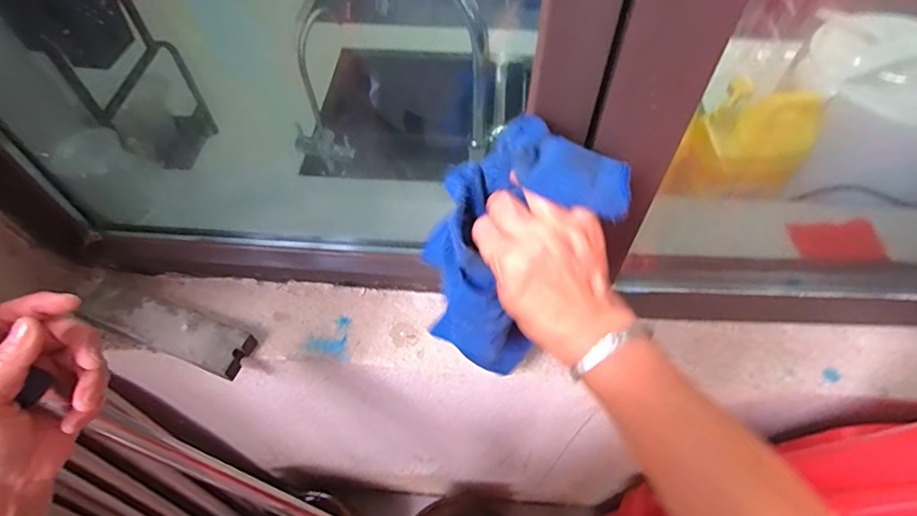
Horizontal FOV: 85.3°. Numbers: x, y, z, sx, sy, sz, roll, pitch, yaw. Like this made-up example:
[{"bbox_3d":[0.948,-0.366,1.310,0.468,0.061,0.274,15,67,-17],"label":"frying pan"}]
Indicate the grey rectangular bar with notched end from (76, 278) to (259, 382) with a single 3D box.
[{"bbox_3d":[-0.338,0.078,0.566,0.211,0.027,0.052,16,58,11],"label":"grey rectangular bar with notched end"}]

